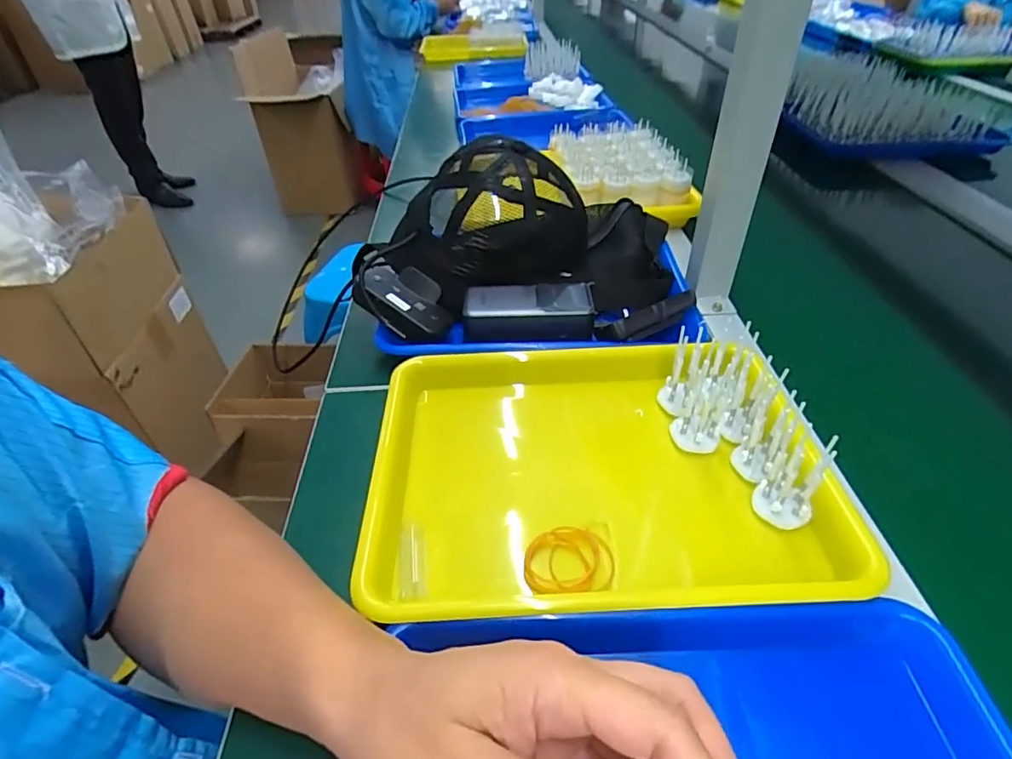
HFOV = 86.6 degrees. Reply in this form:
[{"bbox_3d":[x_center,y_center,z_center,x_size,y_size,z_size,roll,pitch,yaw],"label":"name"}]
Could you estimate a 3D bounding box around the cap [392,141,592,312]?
[{"bbox_3d":[-0.012,-0.204,0.613,0.204,0.137,0.242,4,42,7],"label":"cap"}]

